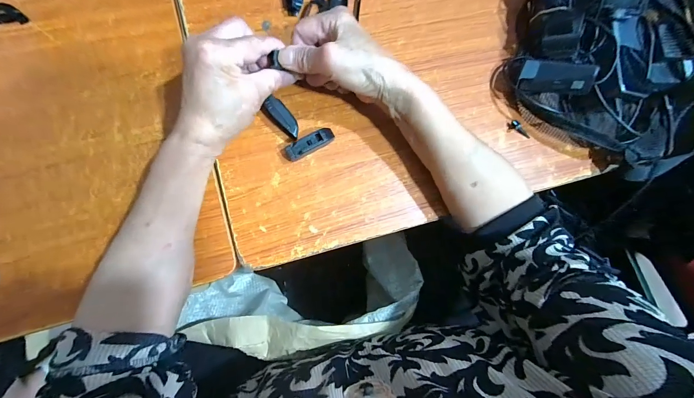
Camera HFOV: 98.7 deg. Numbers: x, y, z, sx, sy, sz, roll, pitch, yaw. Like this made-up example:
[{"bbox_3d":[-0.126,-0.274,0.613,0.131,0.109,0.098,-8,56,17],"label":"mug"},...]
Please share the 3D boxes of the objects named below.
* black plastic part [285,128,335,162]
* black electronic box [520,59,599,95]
[{"bbox_3d":[-0.040,-0.060,0.325,0.057,0.015,0.018,-31,88,-9],"label":"black plastic part"},{"bbox_3d":[0.237,-0.138,0.337,0.071,0.019,0.032,14,81,22],"label":"black electronic box"}]

